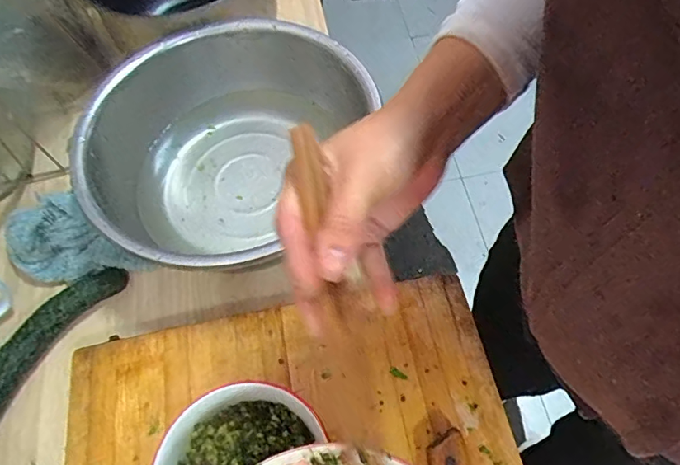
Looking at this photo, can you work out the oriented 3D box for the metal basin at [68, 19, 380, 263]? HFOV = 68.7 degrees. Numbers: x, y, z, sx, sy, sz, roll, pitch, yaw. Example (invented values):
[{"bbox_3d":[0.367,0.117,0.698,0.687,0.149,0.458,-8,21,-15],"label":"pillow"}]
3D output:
[{"bbox_3d":[-0.111,-0.083,0.509,0.271,0.093,0.283,-2,62,3],"label":"metal basin"}]

